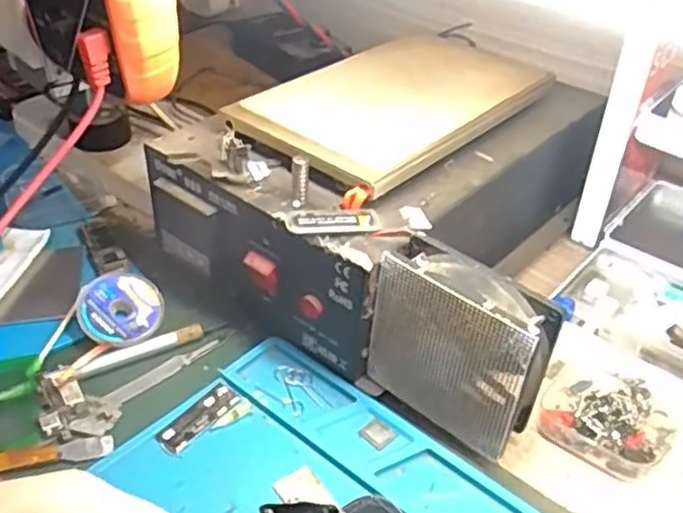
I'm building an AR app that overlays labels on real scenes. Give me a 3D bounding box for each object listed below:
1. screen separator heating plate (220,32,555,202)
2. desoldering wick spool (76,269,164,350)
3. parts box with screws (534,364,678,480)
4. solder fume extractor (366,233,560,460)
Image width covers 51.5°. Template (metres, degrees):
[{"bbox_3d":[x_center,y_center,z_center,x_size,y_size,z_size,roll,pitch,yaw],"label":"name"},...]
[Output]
[{"bbox_3d":[0.034,-0.097,0.437,0.116,0.018,0.187,29,46,31],"label":"screen separator heating plate"},{"bbox_3d":[-0.126,0.030,0.405,0.048,0.011,0.048,6,60,-10],"label":"desoldering wick spool"},{"bbox_3d":[0.137,0.080,0.362,0.063,0.021,0.058,28,45,29],"label":"parts box with screws"},{"bbox_3d":[0.056,0.046,0.337,0.083,0.087,0.031,28,45,30],"label":"solder fume extractor"}]

